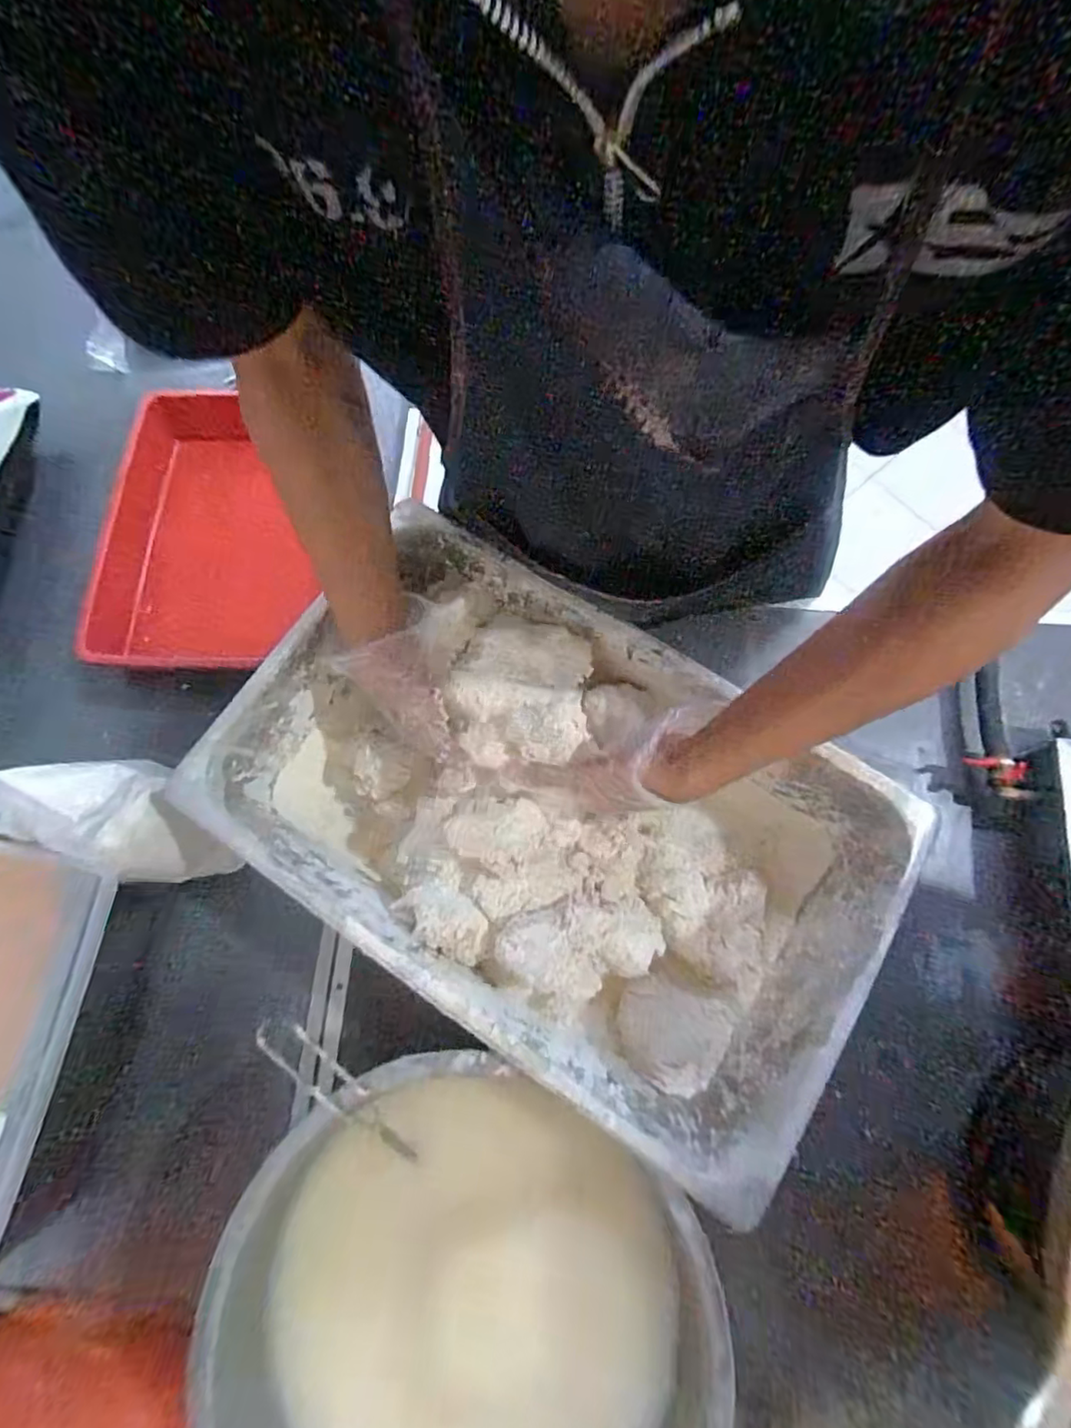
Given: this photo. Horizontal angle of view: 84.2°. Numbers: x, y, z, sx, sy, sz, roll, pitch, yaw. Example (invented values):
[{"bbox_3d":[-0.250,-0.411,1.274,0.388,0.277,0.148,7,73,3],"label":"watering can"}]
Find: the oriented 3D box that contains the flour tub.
[{"bbox_3d":[0.012,0.090,0.526,0.508,0.157,0.319,32,77,10],"label":"flour tub"}]

